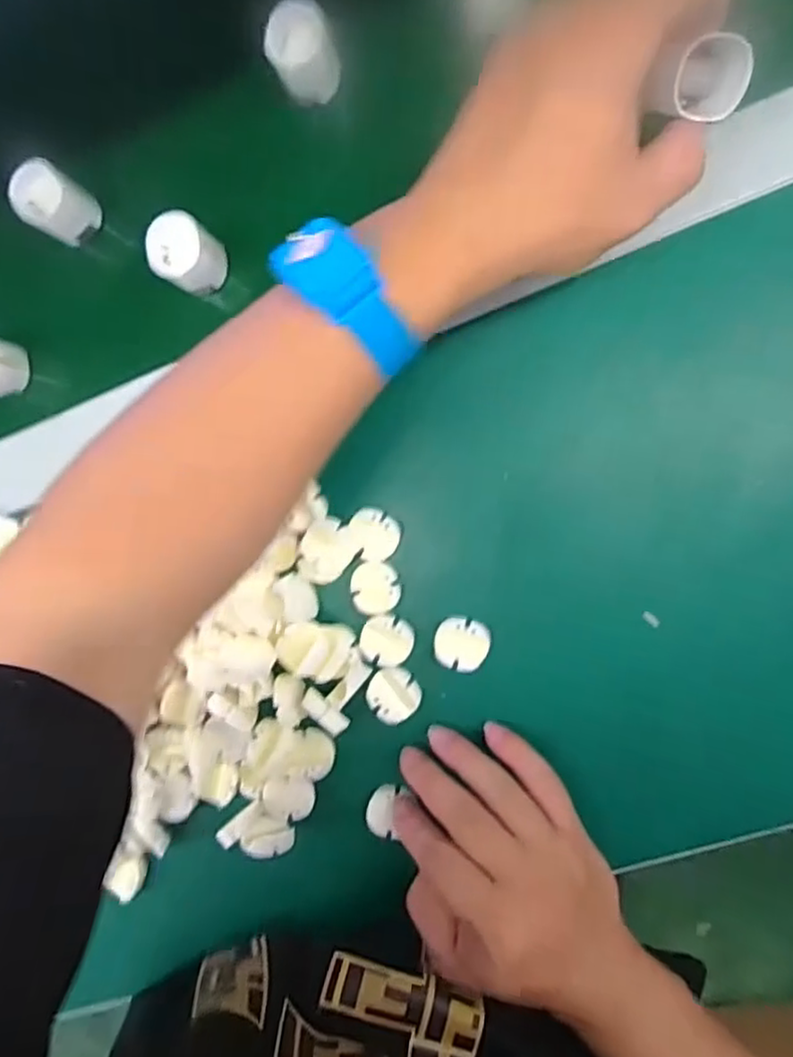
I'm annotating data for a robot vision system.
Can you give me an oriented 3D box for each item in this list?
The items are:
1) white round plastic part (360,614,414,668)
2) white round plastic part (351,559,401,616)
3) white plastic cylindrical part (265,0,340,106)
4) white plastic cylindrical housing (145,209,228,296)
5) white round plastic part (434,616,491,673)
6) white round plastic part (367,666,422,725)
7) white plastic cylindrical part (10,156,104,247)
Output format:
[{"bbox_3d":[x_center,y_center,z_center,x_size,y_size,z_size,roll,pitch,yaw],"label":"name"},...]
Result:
[{"bbox_3d":[-0.005,0.060,0.364,0.028,0.004,0.026,1,94,9],"label":"white round plastic part"},{"bbox_3d":[-0.011,0.032,0.361,0.024,0.004,0.028,-12,92,9],"label":"white round plastic part"},{"bbox_3d":[-0.047,-0.241,0.346,0.032,0.027,0.035,1,94,9],"label":"white plastic cylindrical part"},{"bbox_3d":[-0.110,-0.144,0.359,0.034,0.030,0.032,1,94,9],"label":"white plastic cylindrical housing"},{"bbox_3d":[0.034,0.061,0.355,0.028,0.004,0.027,1,94,9],"label":"white round plastic part"},{"bbox_3d":[-0.001,0.089,0.364,0.026,0.004,0.029,-39,85,1],"label":"white round plastic part"},{"bbox_3d":[-0.186,-0.177,0.370,0.032,0.030,0.032,1,94,9],"label":"white plastic cylindrical part"}]

